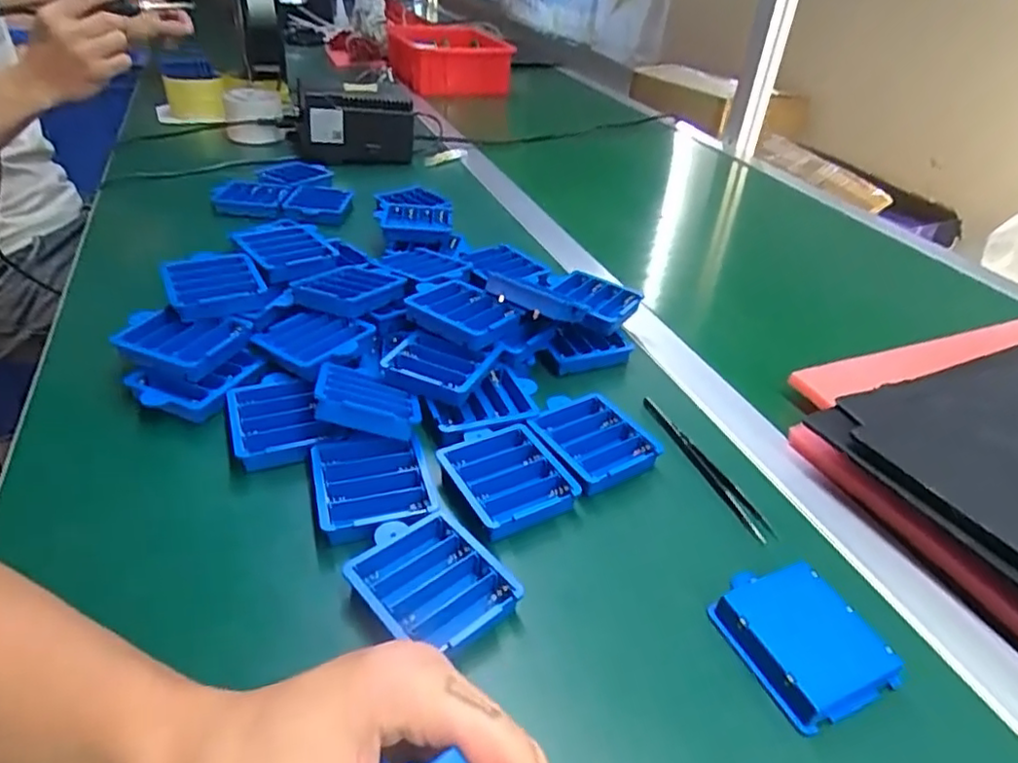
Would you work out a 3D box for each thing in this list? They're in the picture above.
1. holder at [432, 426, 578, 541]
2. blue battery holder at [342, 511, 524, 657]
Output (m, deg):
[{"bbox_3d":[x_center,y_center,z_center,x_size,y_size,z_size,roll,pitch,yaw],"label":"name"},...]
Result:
[{"bbox_3d":[-0.001,0.058,0.383,0.065,0.020,0.070,-15,41,-26],"label":"holder"},{"bbox_3d":[-0.038,0.102,0.319,0.073,0.020,0.059,32,43,32],"label":"blue battery holder"}]

